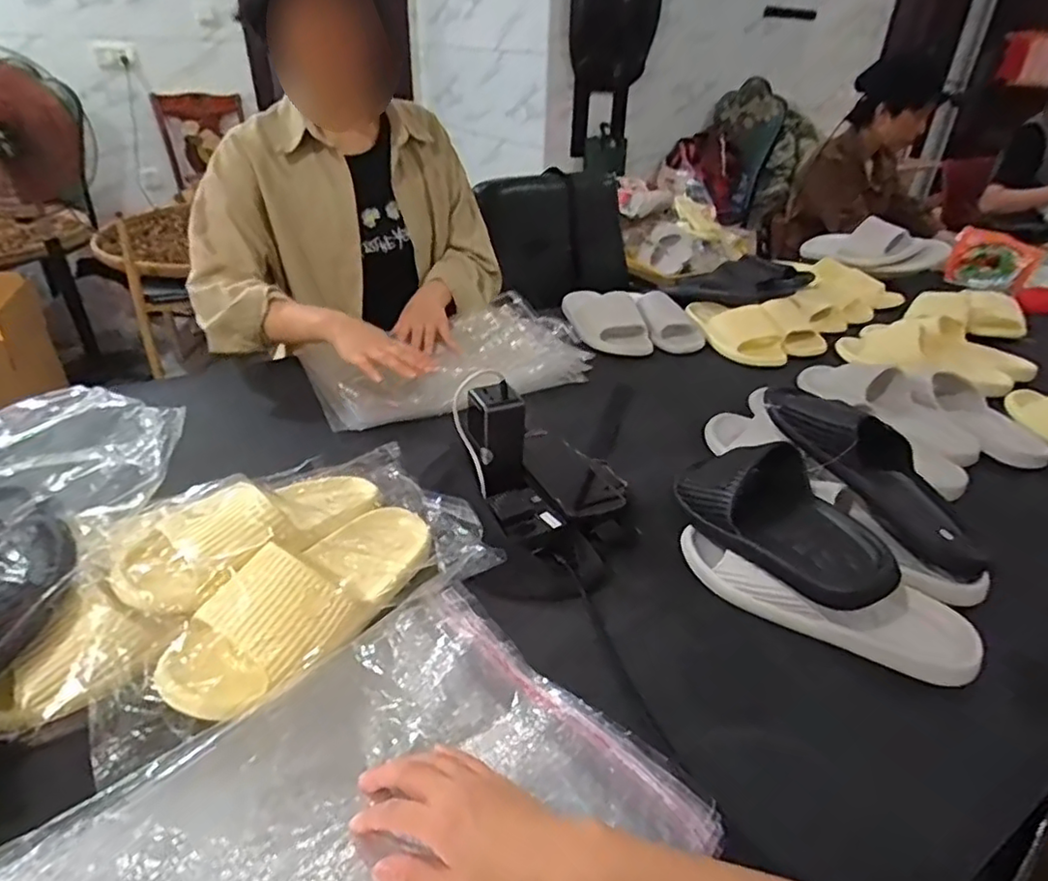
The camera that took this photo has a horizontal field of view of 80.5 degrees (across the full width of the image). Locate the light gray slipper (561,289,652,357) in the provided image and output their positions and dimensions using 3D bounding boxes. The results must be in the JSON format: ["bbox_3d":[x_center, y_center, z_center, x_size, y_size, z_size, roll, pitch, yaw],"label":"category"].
[{"bbox_3d":[0.145,-0.223,1.126,0.111,0.065,0.229,-6,34,-13],"label":"light gray slipper"}]

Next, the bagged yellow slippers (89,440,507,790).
[{"bbox_3d":[-0.230,0.092,0.564,0.358,0.076,0.266,-23,40,-33],"label":"bagged yellow slippers"}]

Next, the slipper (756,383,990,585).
[{"bbox_3d":[0.380,0.021,0.662,0.093,0.076,0.273,-21,60,-31],"label":"slipper"}]

